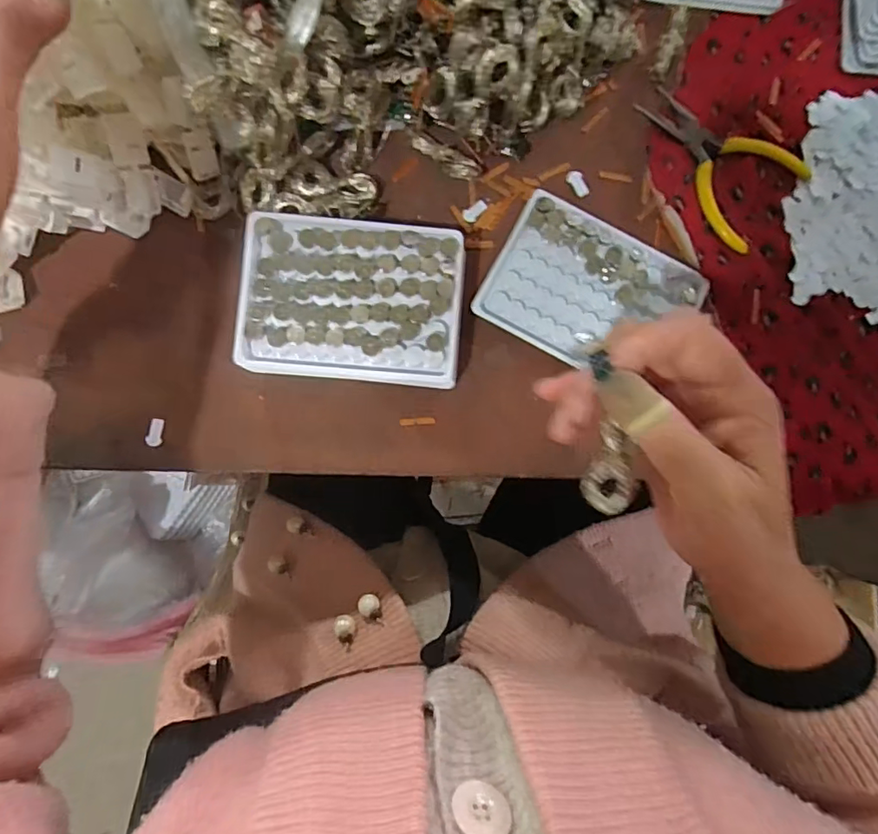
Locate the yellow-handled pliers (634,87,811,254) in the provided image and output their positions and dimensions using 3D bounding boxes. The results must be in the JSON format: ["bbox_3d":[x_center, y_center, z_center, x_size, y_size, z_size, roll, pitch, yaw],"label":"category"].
[{"bbox_3d":[0.179,-0.171,0.352,0.112,0.009,0.076,44,86,2],"label":"yellow-handled pliers"}]

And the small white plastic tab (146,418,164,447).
[{"bbox_3d":[-0.181,0.010,0.342,0.010,0.004,0.018,3,87,-1],"label":"small white plastic tab"}]

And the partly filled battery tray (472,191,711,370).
[{"bbox_3d":[0.099,-0.081,0.352,0.127,0.010,0.092,27,85,0],"label":"partly filled battery tray"}]

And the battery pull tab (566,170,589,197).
[{"bbox_3d":[0.093,-0.157,0.361,0.010,0.004,0.019,-32,89,-3],"label":"battery pull tab"}]

